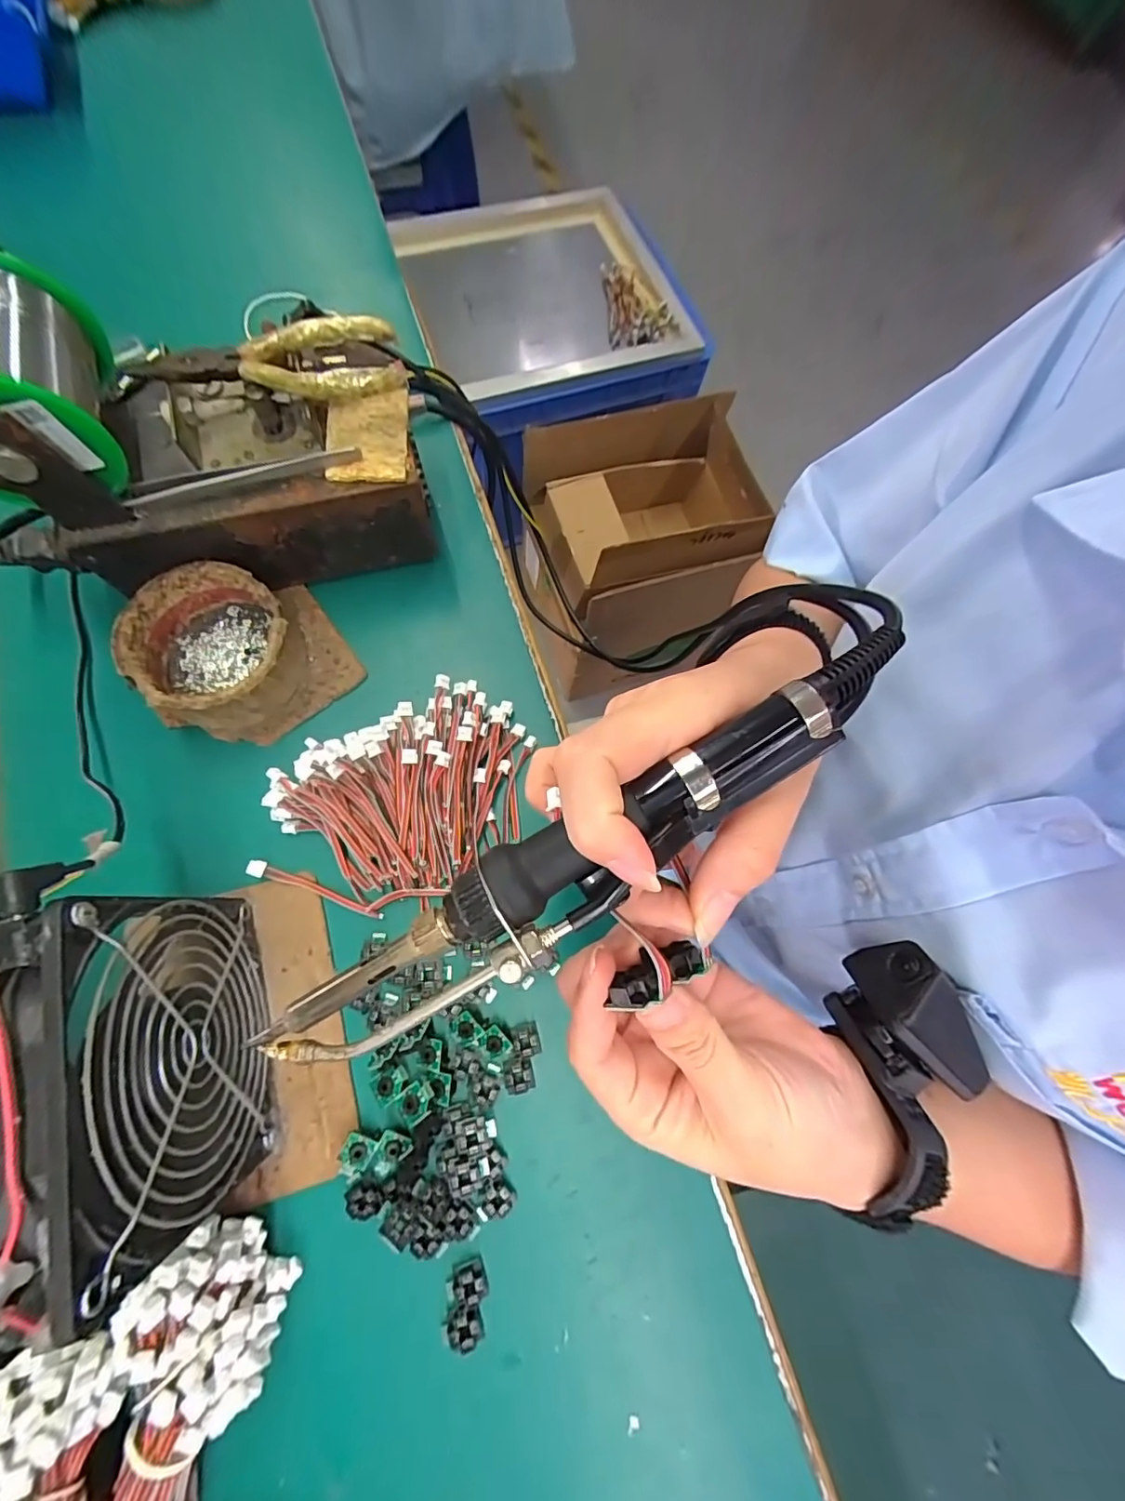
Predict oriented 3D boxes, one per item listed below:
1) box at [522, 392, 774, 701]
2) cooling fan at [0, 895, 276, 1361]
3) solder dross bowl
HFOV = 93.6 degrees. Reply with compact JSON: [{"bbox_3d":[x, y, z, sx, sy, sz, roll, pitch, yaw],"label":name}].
[{"bbox_3d":[0.131,-0.359,0.969,0.355,0.356,0.345,-11,75,-8],"label":"box"},{"bbox_3d":[-0.157,0.118,0.207,0.030,0.125,0.116,-14,76,-9],"label":"cooling fan"},{"bbox_3d":[-0.195,-0.058,0.299,0.080,0.043,0.082,1,74,-5],"label":"solder dross bowl"}]

